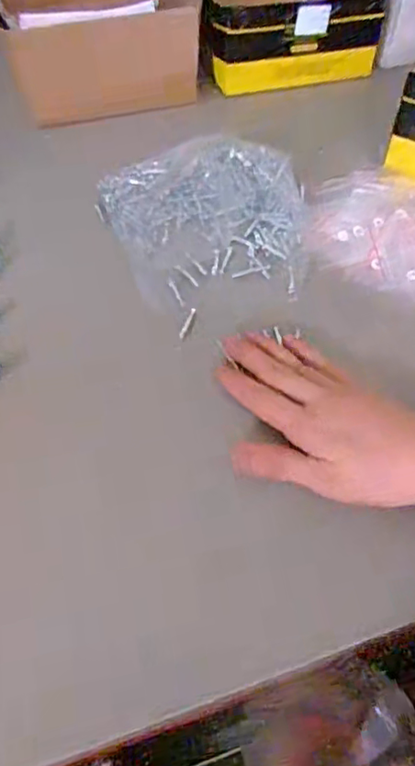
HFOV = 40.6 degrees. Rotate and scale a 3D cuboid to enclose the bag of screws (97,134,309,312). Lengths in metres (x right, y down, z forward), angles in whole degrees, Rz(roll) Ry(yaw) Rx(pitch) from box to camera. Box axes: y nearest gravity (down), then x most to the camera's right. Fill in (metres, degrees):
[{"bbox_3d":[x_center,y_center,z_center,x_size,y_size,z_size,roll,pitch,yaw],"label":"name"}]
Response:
[{"bbox_3d":[0.005,-0.162,0.541,0.186,0.035,0.204,-20,55,-14],"label":"bag of screws"}]

